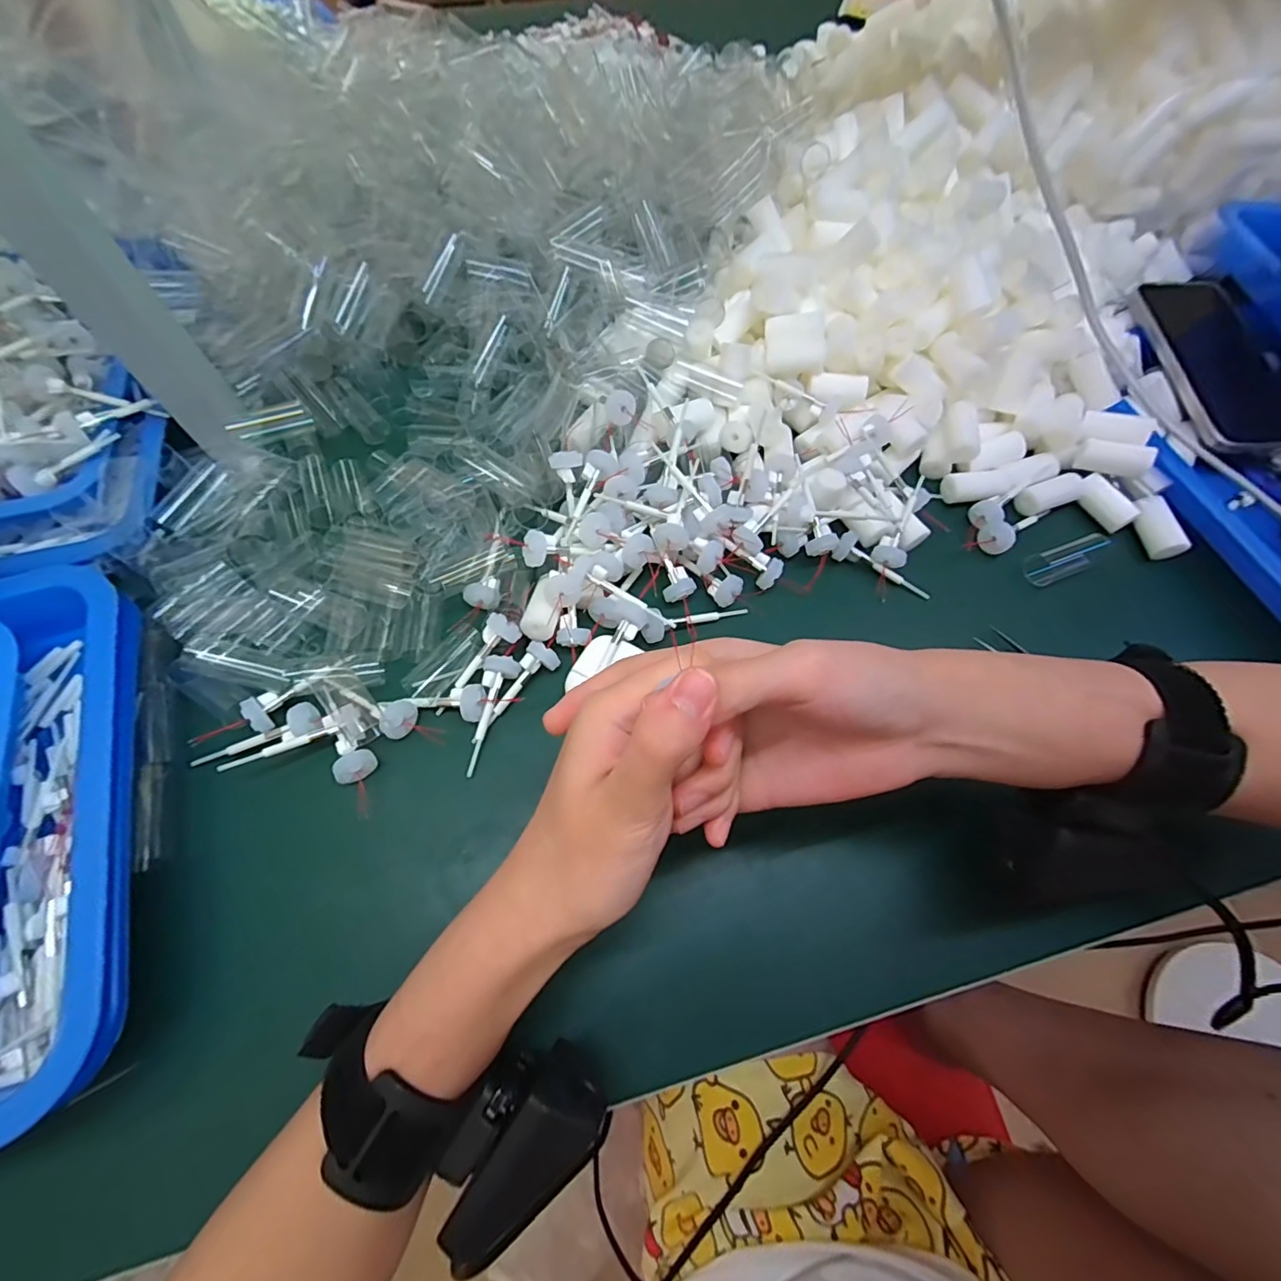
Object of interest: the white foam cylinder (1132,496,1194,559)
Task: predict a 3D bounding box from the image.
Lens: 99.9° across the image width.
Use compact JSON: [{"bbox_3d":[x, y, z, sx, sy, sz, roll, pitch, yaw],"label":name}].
[{"bbox_3d":[0.348,-0.077,0.362,0.021,0.015,0.044,-8,78,-5],"label":"white foam cylinder"}]

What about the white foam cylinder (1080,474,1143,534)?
[{"bbox_3d":[0.318,-0.094,0.368,0.013,0.017,0.041,-35,84,-16],"label":"white foam cylinder"}]

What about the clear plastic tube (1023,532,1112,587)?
[{"bbox_3d":[0.282,-0.055,0.357,0.054,0.017,0.020,-23,67,-11],"label":"clear plastic tube"}]

